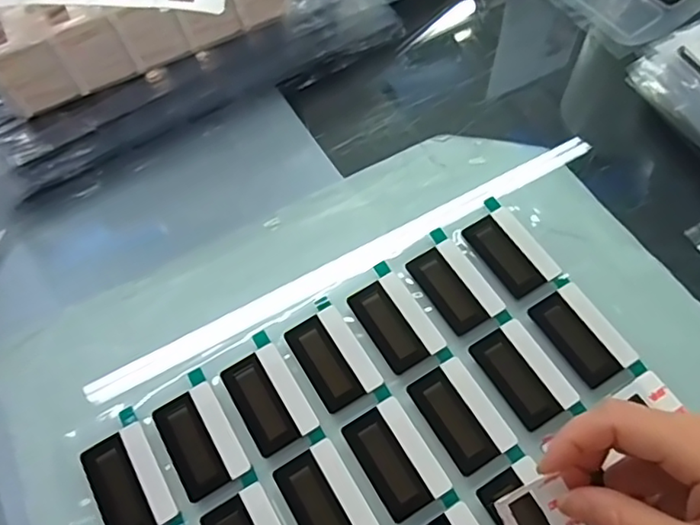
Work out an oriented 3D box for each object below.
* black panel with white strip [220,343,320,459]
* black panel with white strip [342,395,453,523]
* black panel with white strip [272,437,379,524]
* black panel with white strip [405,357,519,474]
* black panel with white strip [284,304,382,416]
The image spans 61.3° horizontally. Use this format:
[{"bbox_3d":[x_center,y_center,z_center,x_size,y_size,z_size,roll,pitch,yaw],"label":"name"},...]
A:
[{"bbox_3d":[-0.044,0.074,0.320,0.034,0.007,0.053,-29,66,-11],"label":"black panel with white strip"},{"bbox_3d":[0.023,0.099,0.300,0.034,0.004,0.054,-30,66,-11],"label":"black panel with white strip"},{"bbox_3d":[-0.012,0.119,0.292,0.034,0.004,0.053,-30,66,-11],"label":"black panel with white strip"},{"bbox_3d":[0.058,0.079,0.308,0.034,0.004,0.053,-30,66,-12],"label":"black panel with white strip"},{"bbox_3d":[-0.009,0.053,0.328,0.034,0.007,0.054,-30,66,-12],"label":"black panel with white strip"}]

